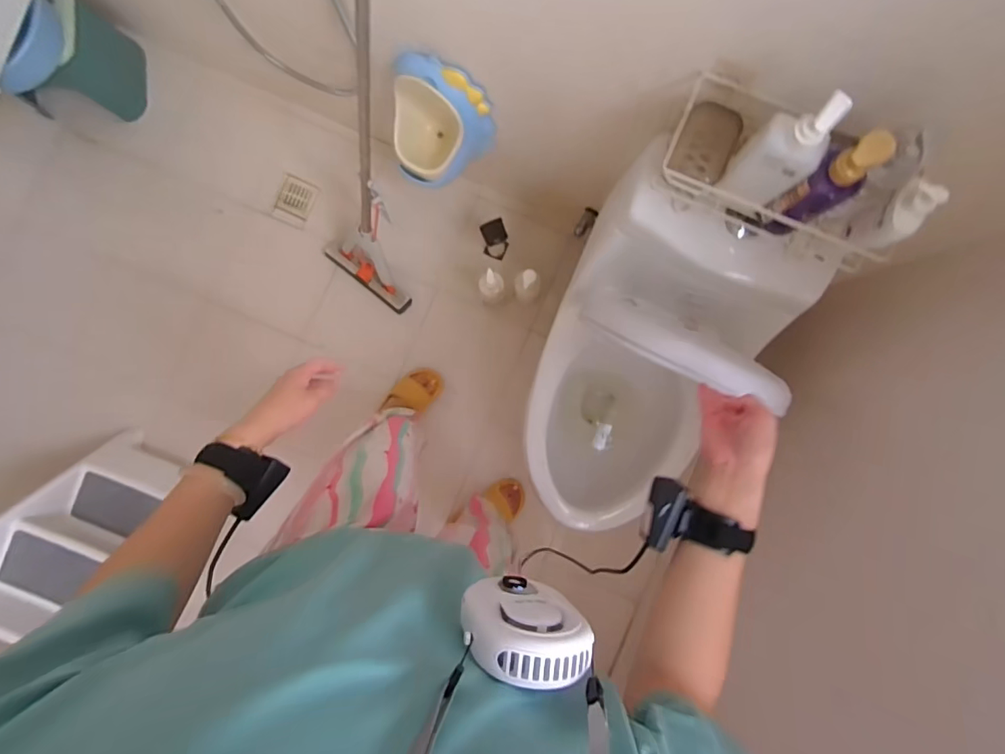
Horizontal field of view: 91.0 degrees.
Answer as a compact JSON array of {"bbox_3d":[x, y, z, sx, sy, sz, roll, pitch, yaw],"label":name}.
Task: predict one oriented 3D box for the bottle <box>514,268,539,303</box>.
[{"bbox_3d":[0.072,-0.251,1.354,0.066,0.183,0.062,25,89,-1],"label":"bottle"}]

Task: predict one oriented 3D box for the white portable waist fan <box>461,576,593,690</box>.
[{"bbox_3d":[0.016,0.176,0.349,0.086,0.089,0.030,5,89,-1],"label":"white portable waist fan"}]

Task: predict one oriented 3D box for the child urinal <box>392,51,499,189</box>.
[{"bbox_3d":[-0.131,-0.521,1.068,0.202,0.252,0.171,18,89,-1],"label":"child urinal"}]

